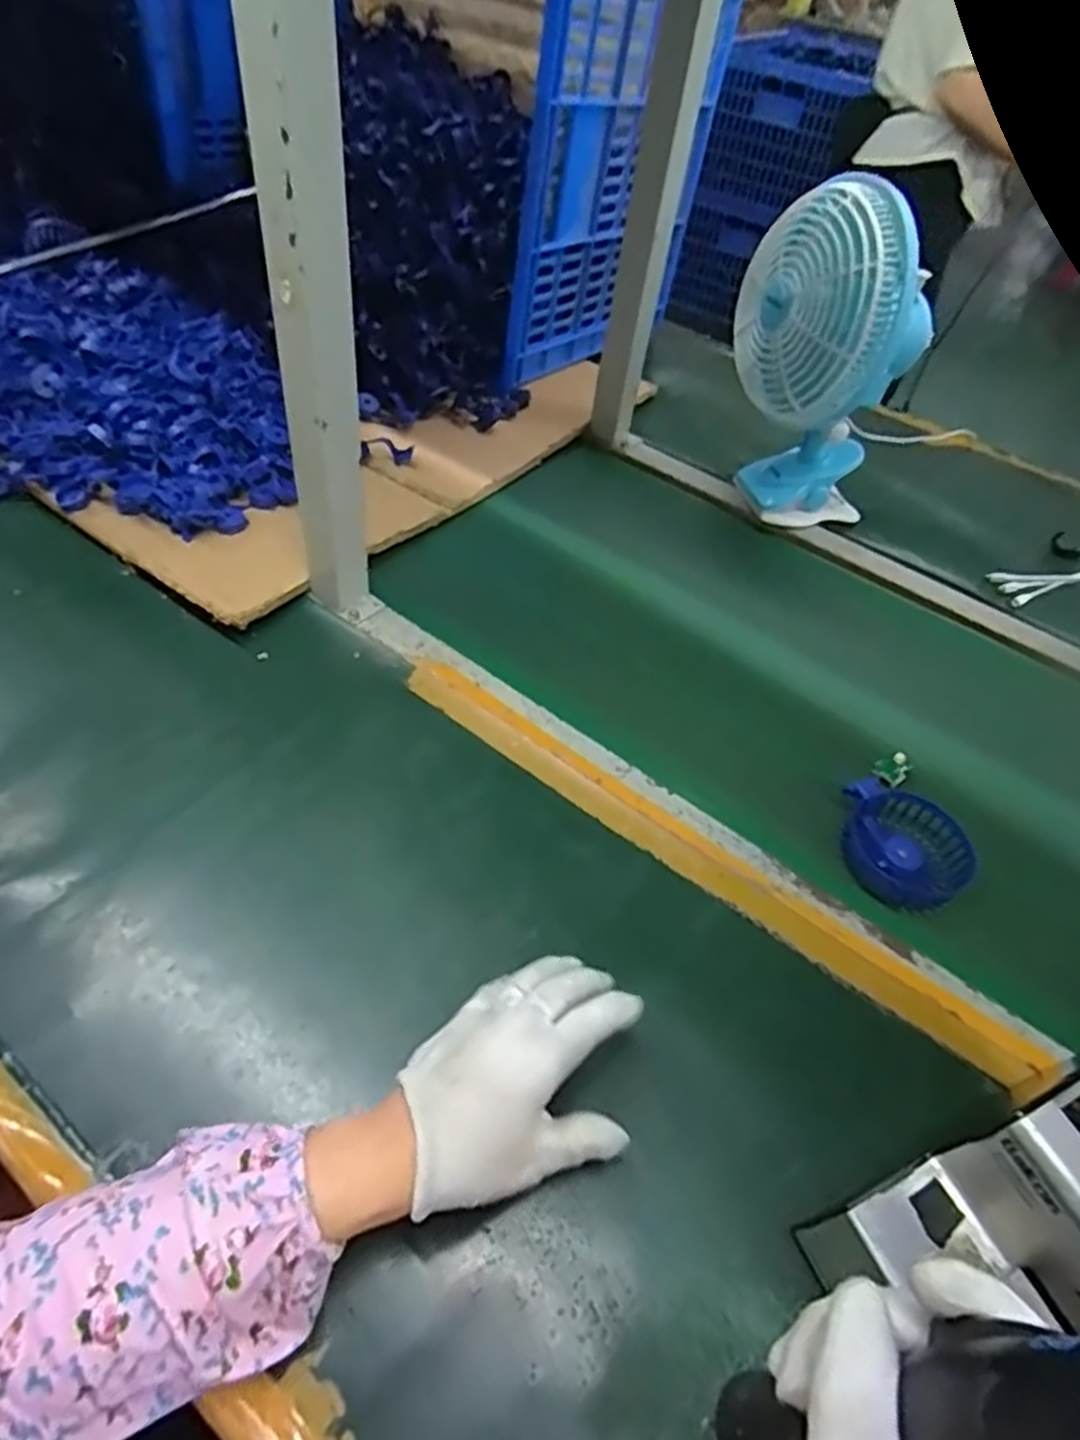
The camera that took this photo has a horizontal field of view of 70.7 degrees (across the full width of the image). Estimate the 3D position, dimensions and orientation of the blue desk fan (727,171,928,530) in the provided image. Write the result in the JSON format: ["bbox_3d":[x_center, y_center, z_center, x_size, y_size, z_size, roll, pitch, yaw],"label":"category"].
[{"bbox_3d":[0.279,-0.352,0.771,0.128,0.308,0.173,-24,57,-24],"label":"blue desk fan"}]

